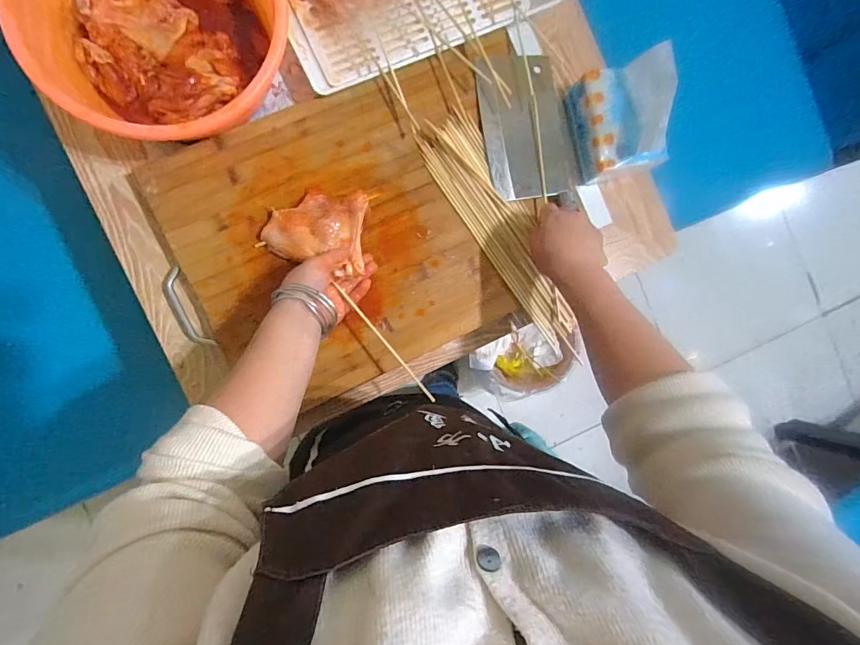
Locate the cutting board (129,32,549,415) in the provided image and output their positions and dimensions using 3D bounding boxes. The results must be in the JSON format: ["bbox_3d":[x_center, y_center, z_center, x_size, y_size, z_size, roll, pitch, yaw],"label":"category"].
[{"bbox_3d":[-0.069,-0.109,0.531,0.474,0.036,0.350,-25,93,-7],"label":"cutting board"}]

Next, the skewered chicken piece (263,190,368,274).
[{"bbox_3d":[-0.134,-0.113,0.494,0.114,0.028,0.083,7,89,-7],"label":"skewered chicken piece"}]

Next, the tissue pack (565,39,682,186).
[{"bbox_3d":[0.240,-0.257,0.532,0.080,0.118,0.128,-10,91,-7],"label":"tissue pack"}]

